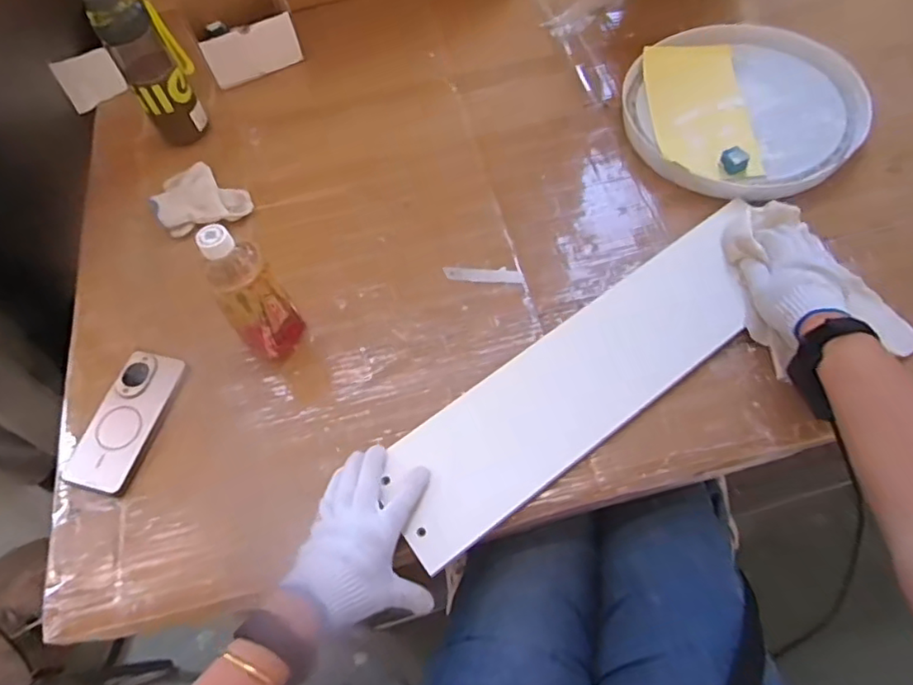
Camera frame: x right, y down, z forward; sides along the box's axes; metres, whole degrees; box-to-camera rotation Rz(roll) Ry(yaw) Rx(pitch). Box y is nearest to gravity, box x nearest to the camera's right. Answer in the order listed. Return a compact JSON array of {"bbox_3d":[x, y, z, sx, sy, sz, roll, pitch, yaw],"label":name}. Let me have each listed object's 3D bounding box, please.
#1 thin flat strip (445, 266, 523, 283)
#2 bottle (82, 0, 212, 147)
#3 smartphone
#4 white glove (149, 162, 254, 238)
[{"bbox_3d":[0.034,-0.084,0.725,0.098,0.004,0.020,5,69,11],"label":"thin flat strip"},{"bbox_3d":[-0.418,-0.387,0.810,0.088,0.205,0.076,-28,62,-11],"label":"bottle"},{"bbox_3d":[-0.368,0.087,0.661,0.072,0.015,0.161,9,62,11],"label":"smartphone"},{"bbox_3d":[-0.352,-0.199,0.810,0.114,0.025,0.119,-3,60,4],"label":"white glove"}]

